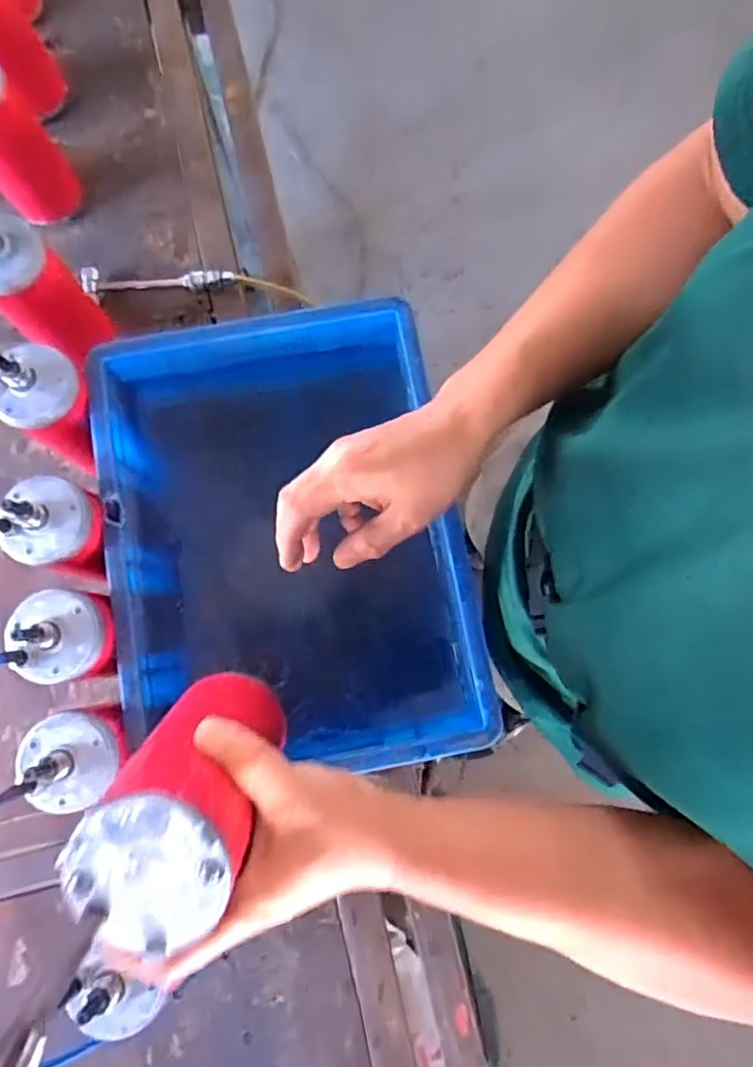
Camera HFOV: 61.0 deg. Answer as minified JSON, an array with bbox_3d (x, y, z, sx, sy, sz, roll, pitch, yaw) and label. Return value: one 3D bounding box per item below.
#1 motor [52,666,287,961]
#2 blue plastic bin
[{"bbox_3d":[-0.097,0.137,0.367,0.070,0.171,0.070,1,103,5],"label":"motor"},{"bbox_3d":[-0.082,0.016,0.622,0.295,0.166,0.396,-11,79,-2],"label":"blue plastic bin"}]

